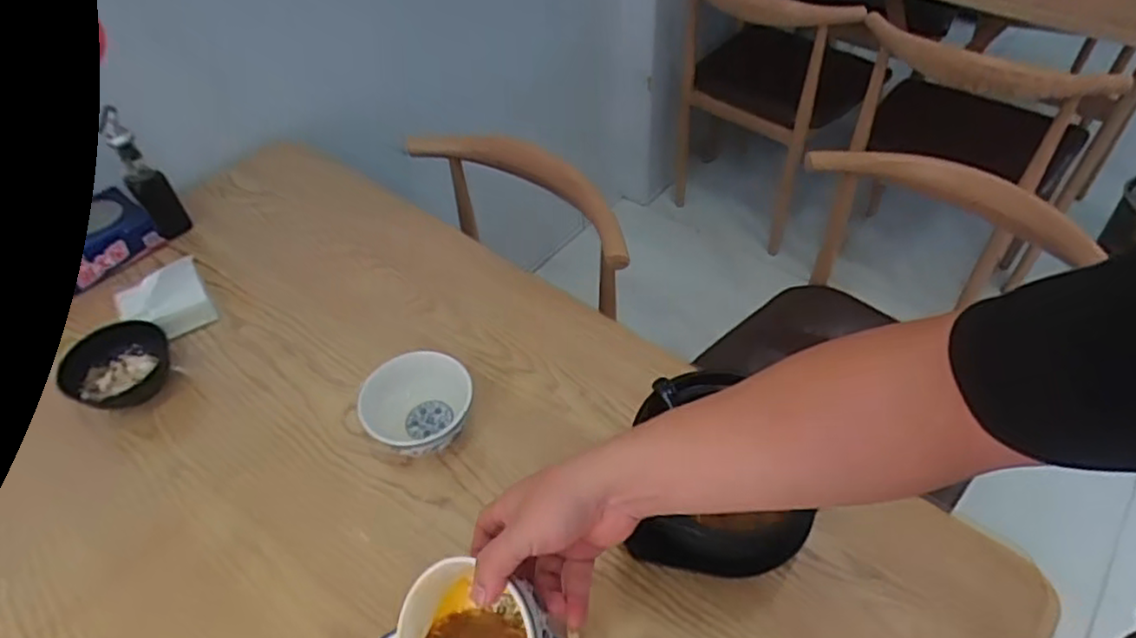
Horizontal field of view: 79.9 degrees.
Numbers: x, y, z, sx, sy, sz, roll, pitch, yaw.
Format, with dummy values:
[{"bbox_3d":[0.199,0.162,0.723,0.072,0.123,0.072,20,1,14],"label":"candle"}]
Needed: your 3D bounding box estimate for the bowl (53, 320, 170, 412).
[{"bbox_3d":[-0.503,0.054,0.761,0.083,0.060,0.109,32,57,26],"label":"bowl"}]

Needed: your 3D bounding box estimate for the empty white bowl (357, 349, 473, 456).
[{"bbox_3d":[-0.151,0.094,0.710,0.112,0.066,0.104,-2,47,2],"label":"empty white bowl"}]

